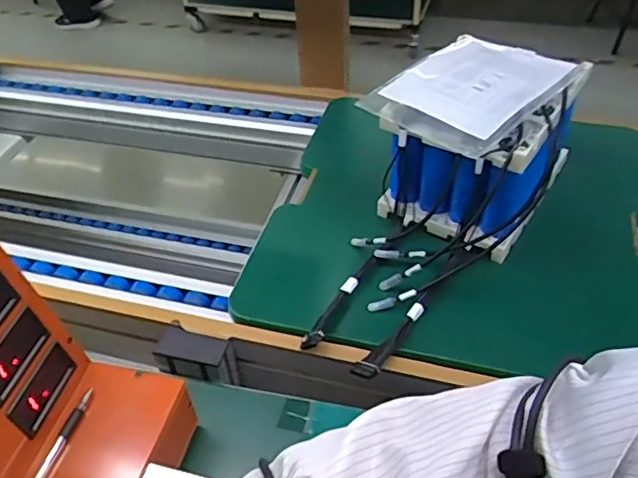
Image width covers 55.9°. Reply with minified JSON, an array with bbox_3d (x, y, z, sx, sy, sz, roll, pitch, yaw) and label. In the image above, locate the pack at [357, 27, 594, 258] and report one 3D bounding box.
[{"bbox_3d":[0.207,-0.131,0.786,0.204,0.168,0.247,25,51,26],"label":"pack"}]

